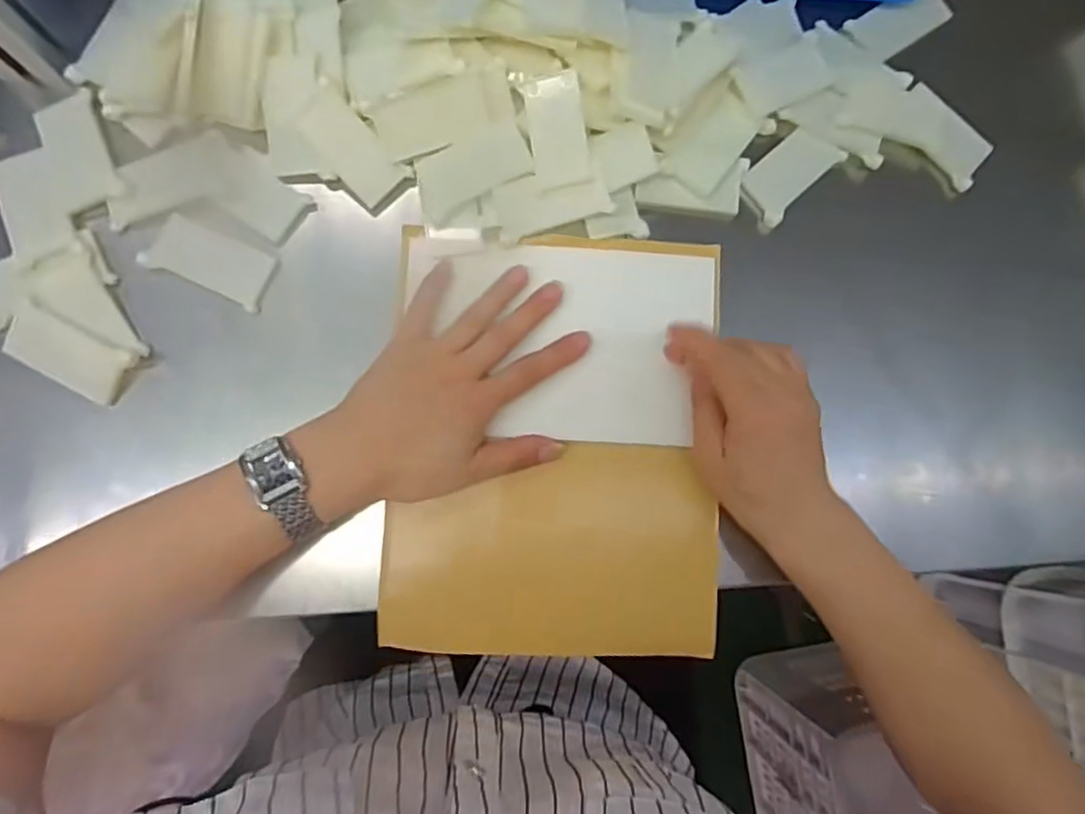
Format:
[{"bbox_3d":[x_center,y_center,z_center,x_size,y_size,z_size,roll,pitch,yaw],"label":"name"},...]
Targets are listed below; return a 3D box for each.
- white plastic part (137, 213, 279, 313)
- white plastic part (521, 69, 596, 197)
[{"bbox_3d":[-0.201,-0.089,0.389,0.070,0.004,0.036,24,84,-2],"label":"white plastic part"},{"bbox_3d":[0.010,-0.172,0.404,0.035,0.004,0.066,-10,100,1],"label":"white plastic part"}]

